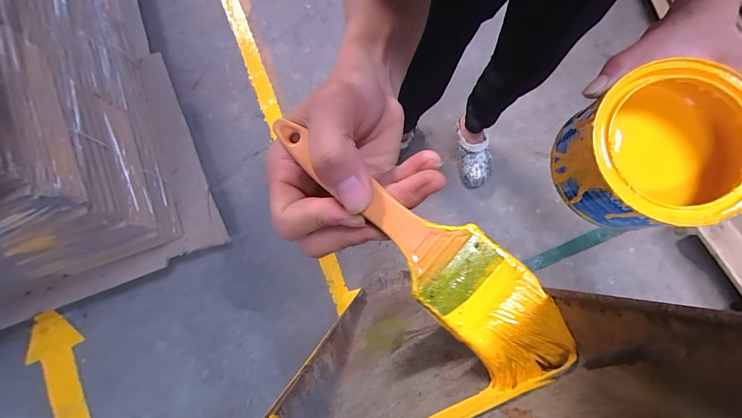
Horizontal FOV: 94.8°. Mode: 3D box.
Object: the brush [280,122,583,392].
[{"bbox_3d":[0.020,0.012,0.171,0.180,0.012,0.045,41,82,11],"label":"brush"}]

